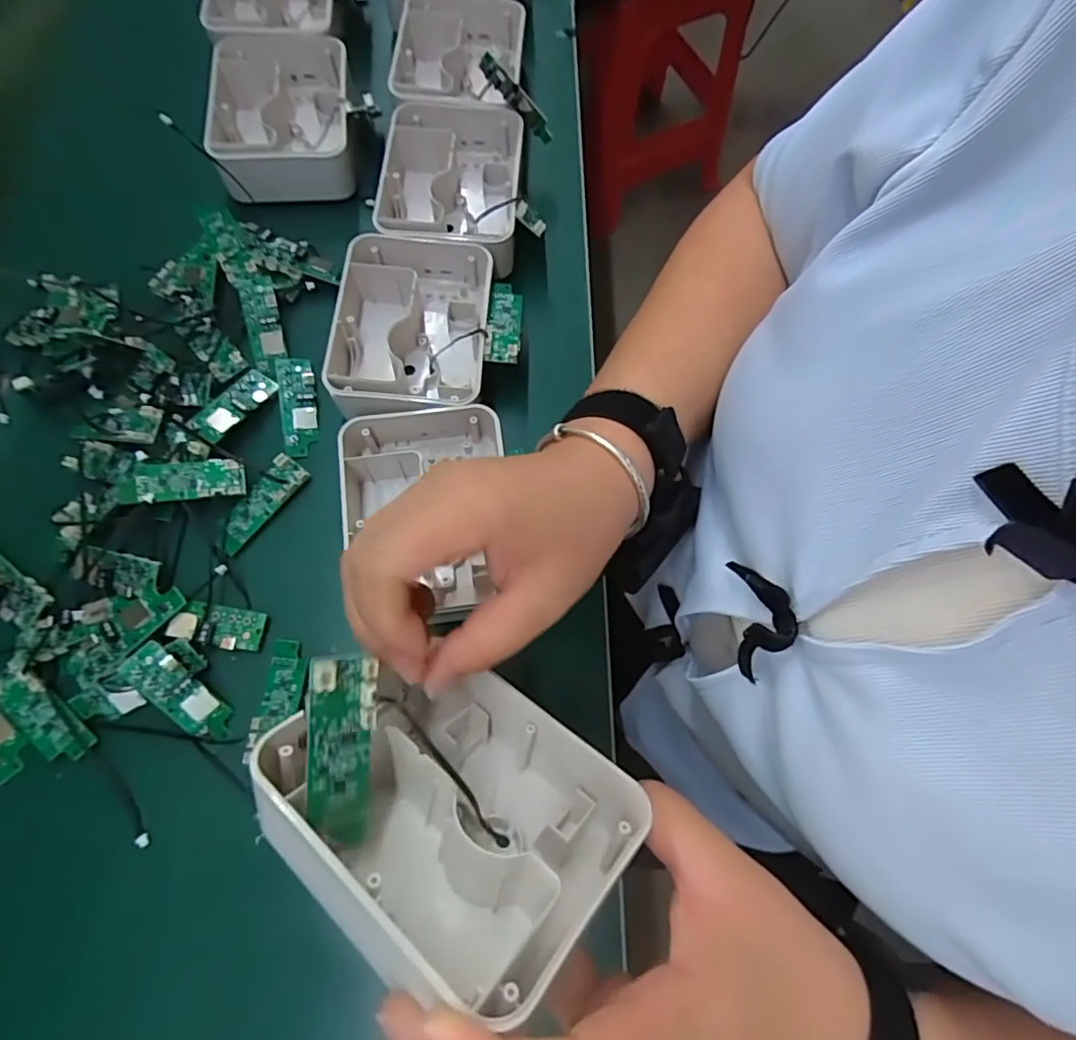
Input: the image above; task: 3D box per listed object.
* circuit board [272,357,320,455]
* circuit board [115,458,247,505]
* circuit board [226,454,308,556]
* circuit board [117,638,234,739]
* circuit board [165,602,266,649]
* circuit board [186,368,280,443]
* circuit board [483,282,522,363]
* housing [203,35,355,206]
[{"bbox_3d":[-0.165,-0.079,0.398,0.023,0.011,0.070,-11,75,-4],"label":"circuit board"},{"bbox_3d":[-0.221,-0.024,0.361,0.072,0.007,0.024,-6,87,-11],"label":"circuit board"},{"bbox_3d":[-0.178,-0.010,0.371,0.024,0.013,0.070,32,78,-2],"label":"circuit board"},{"bbox_3d":[-0.203,0.098,0.328,0.023,0.010,0.065,-45,101,-11],"label":"circuit board"},{"bbox_3d":[-0.190,0.063,0.344,0.050,0.010,0.024,8,75,2],"label":"circuit board"},{"bbox_3d":[-0.204,-0.078,0.388,0.024,0.009,0.061,30,60,7],"label":"circuit board"},{"bbox_3d":[-0.023,-0.137,0.394,0.024,0.007,0.068,6,64,-8],"label":"circuit board"},{"bbox_3d":[-0.201,-0.318,0.454,0.113,0.039,0.134,-10,75,-3],"label":"housing"}]

